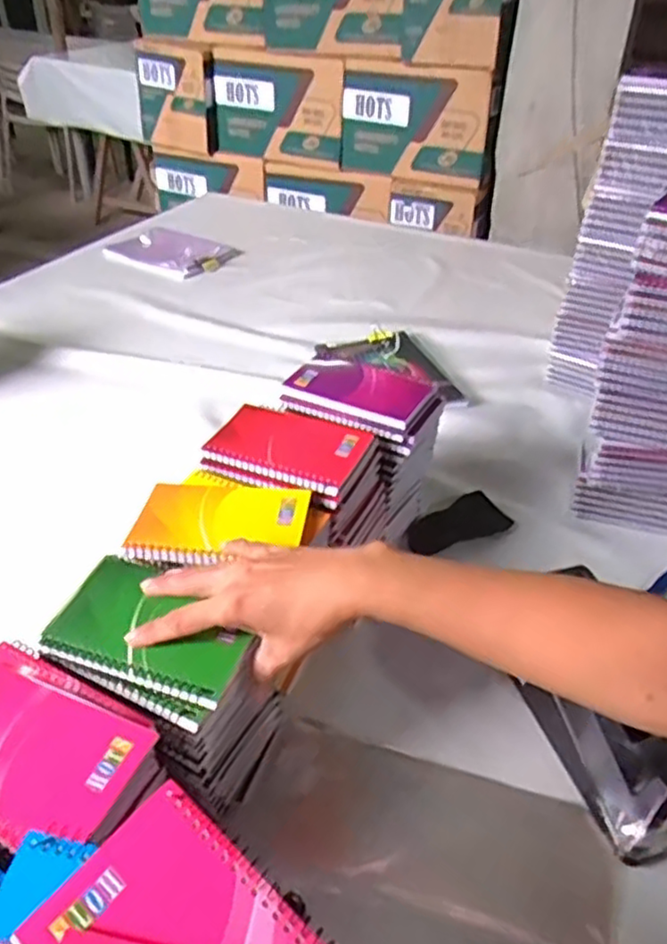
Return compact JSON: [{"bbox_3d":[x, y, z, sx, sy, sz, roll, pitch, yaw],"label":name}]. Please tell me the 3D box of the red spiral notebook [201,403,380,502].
[{"bbox_3d":[-0.039,-0.025,0.611,0.138,0.011,0.090,17,41,19],"label":"red spiral notebook"}]

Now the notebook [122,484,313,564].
[{"bbox_3d":[-0.088,0.039,0.533,0.129,0.011,0.085,6,39,5],"label":"notebook"}]

